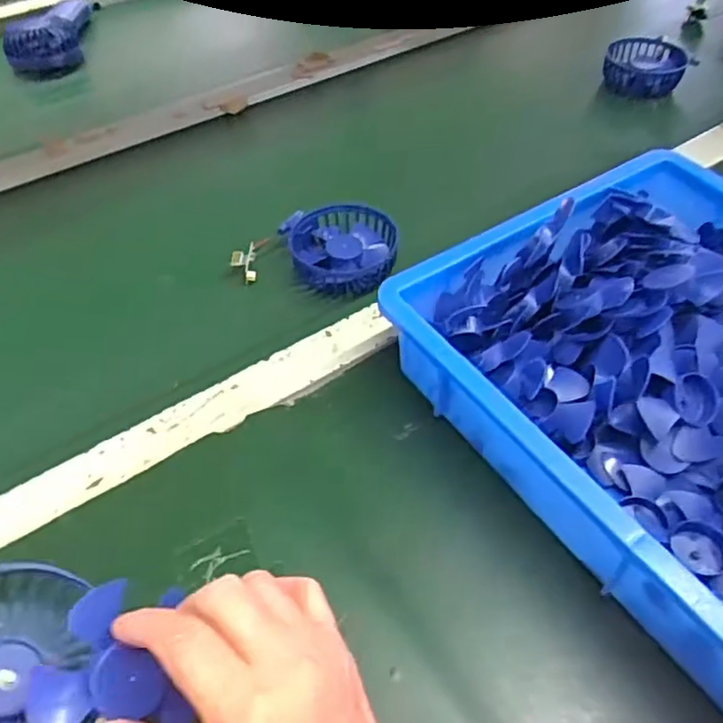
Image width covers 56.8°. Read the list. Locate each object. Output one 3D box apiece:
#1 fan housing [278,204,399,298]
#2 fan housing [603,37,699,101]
[{"bbox_3d":[-0.015,-0.095,0.562,0.087,0.026,0.091,0,50,0],"label":"fan housing"},{"bbox_3d":[0.330,-0.340,0.775,0.091,0.031,0.092,0,50,0],"label":"fan housing"}]

